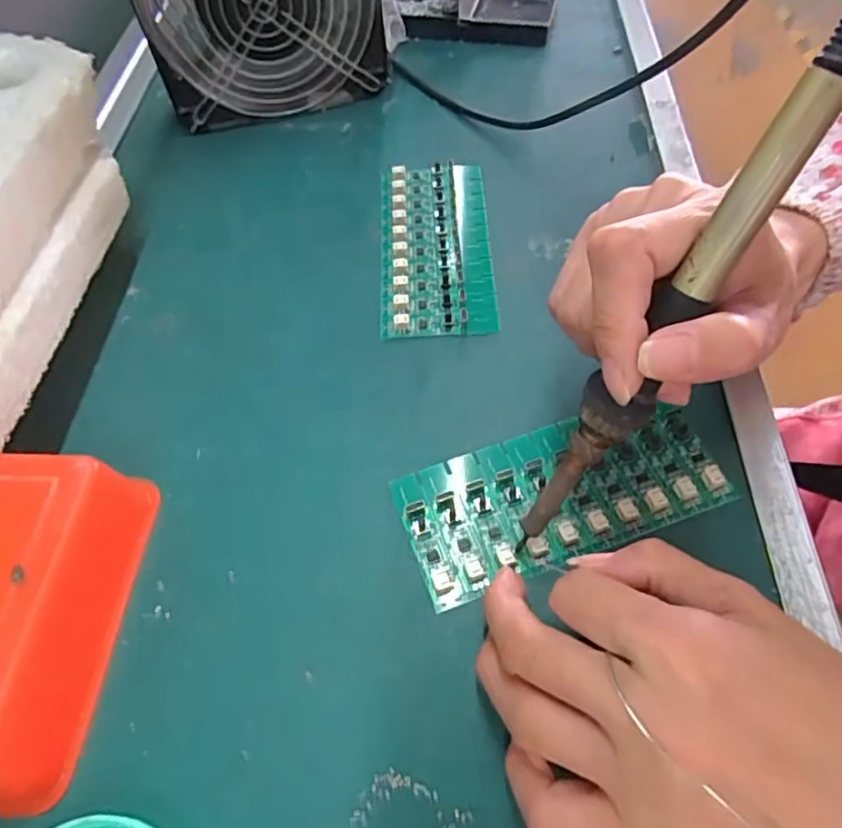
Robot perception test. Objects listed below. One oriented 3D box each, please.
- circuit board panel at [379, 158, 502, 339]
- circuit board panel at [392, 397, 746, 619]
[{"bbox_3d":[0.008,-0.100,0.362,0.063,0.008,0.135,-3,57,1],"label":"circuit board panel"},{"bbox_3d":[0.061,0.033,0.272,0.138,0.007,0.064,-14,57,-5],"label":"circuit board panel"}]

